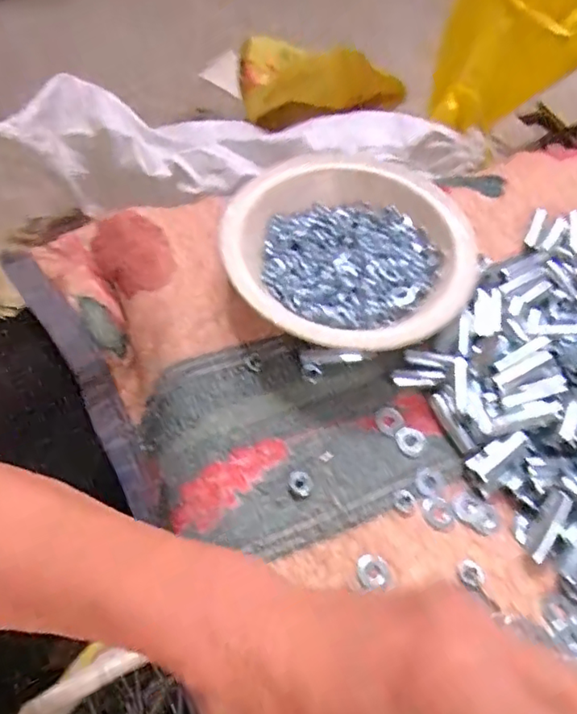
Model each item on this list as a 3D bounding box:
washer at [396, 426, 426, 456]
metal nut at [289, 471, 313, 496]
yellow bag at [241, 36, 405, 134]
[{"bbox_3d":[0.080,0.054,0.365,0.018,0.004,0.019,1,58,-2],"label":"washer"},{"bbox_3d":[0.008,0.076,0.340,0.015,0.004,0.014,8,60,-15],"label":"metal nut"},{"bbox_3d":[0.070,-0.542,1.094,0.327,0.122,0.141,1,58,-2],"label":"yellow bag"}]

